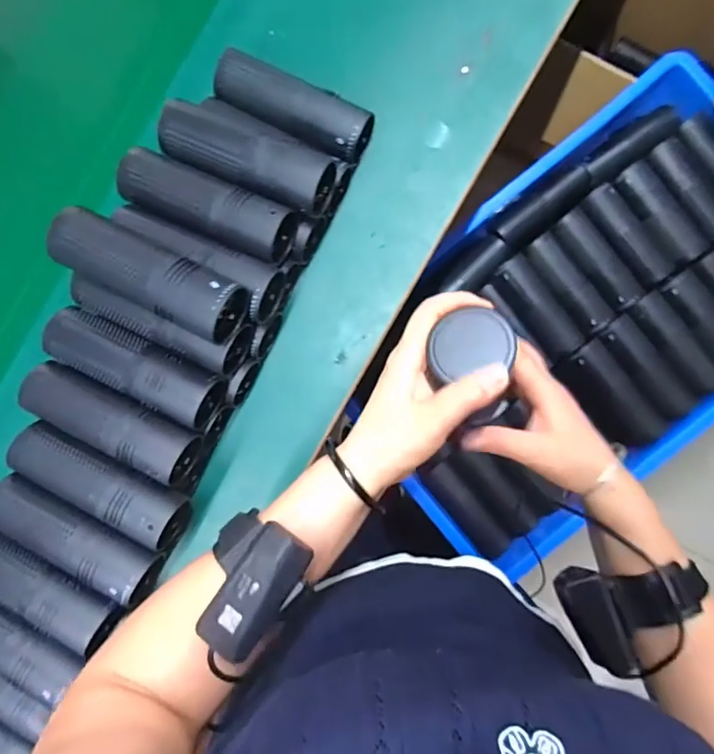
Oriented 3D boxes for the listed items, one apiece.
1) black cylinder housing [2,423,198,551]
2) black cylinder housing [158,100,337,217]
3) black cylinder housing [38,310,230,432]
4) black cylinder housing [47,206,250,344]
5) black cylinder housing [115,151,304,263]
[{"bbox_3d":[-0.241,0.101,0.472,0.166,0.055,0.063,27,91,2],"label":"black cylinder housing"},{"bbox_3d":[-0.104,-0.200,0.460,0.160,0.046,0.054,19,90,2],"label":"black cylinder housing"},{"bbox_3d":[-0.210,-0.011,0.471,0.164,0.048,0.054,27,91,2],"label":"black cylinder housing"},{"bbox_3d":[-0.174,-0.086,0.422,0.159,0.061,0.051,27,91,2],"label":"black cylinder housing"},{"bbox_3d":[-0.142,-0.160,0.465,0.168,0.050,0.055,24,91,2],"label":"black cylinder housing"}]

